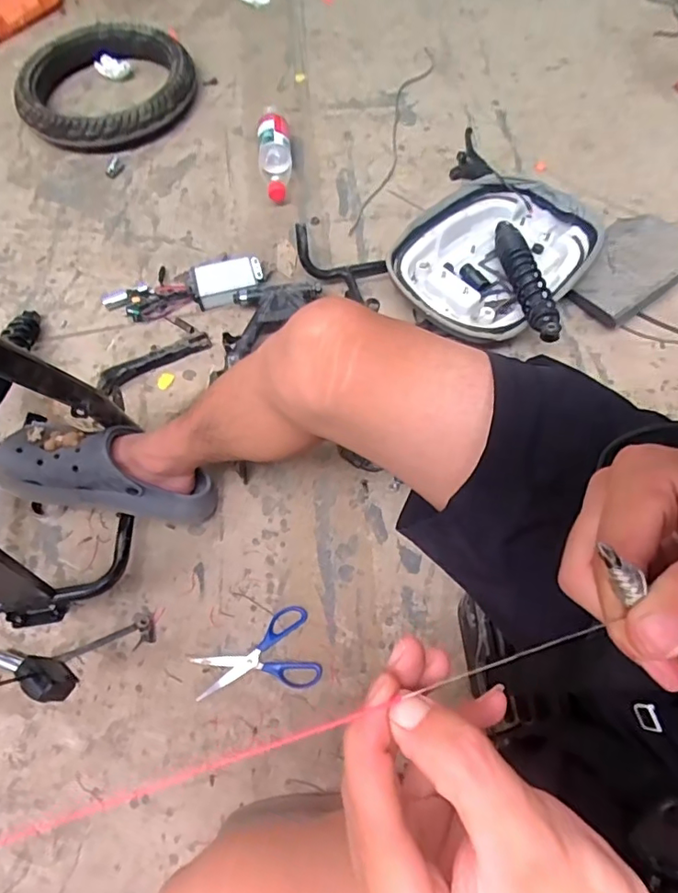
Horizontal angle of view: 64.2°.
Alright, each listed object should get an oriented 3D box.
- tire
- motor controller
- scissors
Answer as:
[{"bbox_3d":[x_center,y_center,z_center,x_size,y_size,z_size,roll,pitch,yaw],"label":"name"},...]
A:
[{"bbox_3d":[-0.439,-0.682,1.027,0.311,0.076,0.257,-39,71,-16],"label":"tire"},{"bbox_3d":[-0.261,-0.265,0.904,0.265,0.034,0.076,-12,65,-5],"label":"motor controller"},{"bbox_3d":[-0.108,0.272,0.685,0.157,0.005,0.096,-18,67,-5],"label":"scissors"}]

